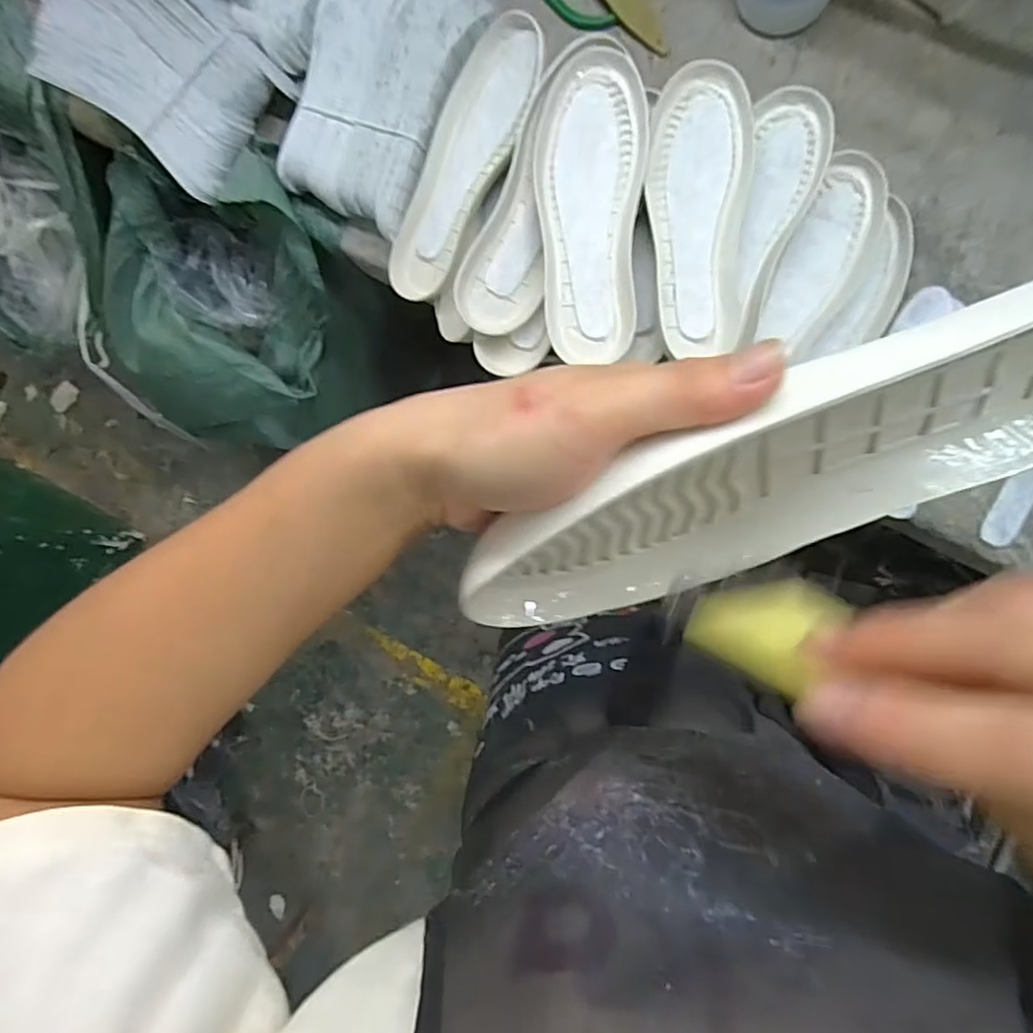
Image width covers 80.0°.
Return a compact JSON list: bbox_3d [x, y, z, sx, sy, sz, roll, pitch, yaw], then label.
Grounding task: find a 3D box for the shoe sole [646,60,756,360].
[{"bbox_3d":[0.161,-0.269,0.552,0.087,0.036,0.244,3,92,8],"label":"shoe sole"}]

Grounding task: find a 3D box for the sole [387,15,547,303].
[{"bbox_3d":[-0.054,-0.335,0.593,0.087,0.043,0.259,32,111,6],"label":"sole"}]

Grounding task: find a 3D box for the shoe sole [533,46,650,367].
[{"bbox_3d":[0.063,-0.270,0.547,0.092,0.030,0.251,3,92,8],"label":"shoe sole"}]

